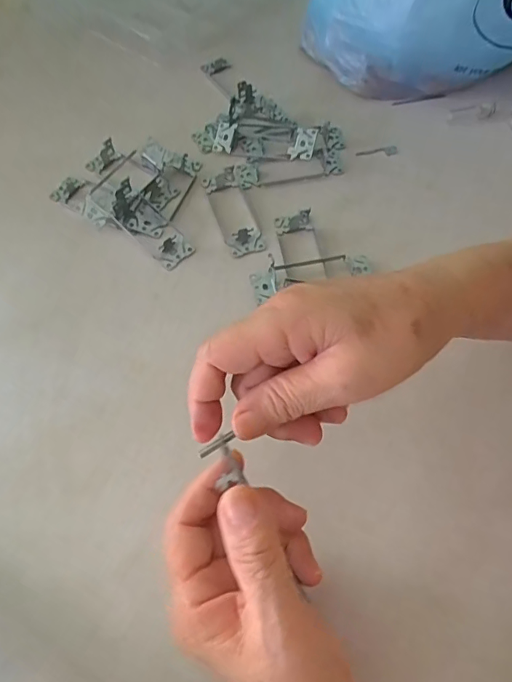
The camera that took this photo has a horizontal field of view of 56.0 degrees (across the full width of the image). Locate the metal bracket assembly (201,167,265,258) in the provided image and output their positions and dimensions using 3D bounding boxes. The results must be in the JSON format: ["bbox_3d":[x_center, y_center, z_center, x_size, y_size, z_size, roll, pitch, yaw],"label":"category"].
[{"bbox_3d":[-0.023,-0.130,0.457,0.037,0.022,0.106,-14,62,-6],"label":"metal bracket assembly"}]

